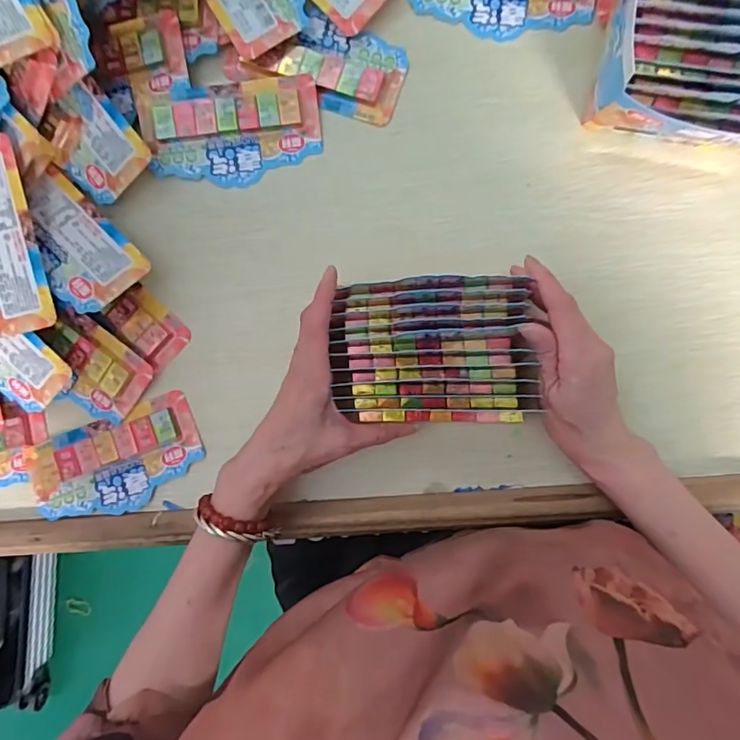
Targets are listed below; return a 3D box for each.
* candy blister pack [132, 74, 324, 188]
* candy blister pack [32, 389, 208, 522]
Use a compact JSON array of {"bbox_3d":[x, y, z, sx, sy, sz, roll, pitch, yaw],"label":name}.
[{"bbox_3d":[-0.113,-0.193,0.418,0.143,0.016,0.077,-6,90,3],"label":"candy blister pack"},{"bbox_3d":[-0.209,0.077,0.427,0.142,0.011,0.076,-21,89,3],"label":"candy blister pack"}]

